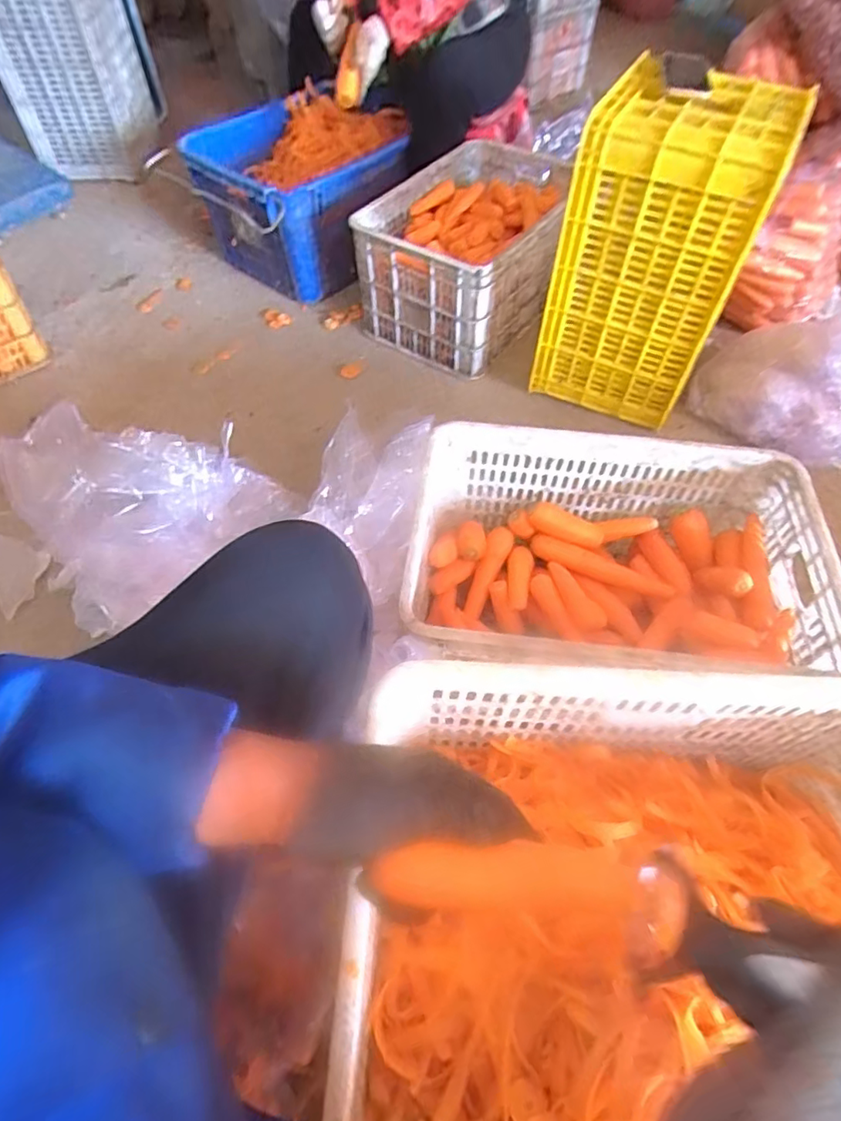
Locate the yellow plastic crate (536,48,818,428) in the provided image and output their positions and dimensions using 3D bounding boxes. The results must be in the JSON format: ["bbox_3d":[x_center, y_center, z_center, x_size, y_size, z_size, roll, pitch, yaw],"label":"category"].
[{"bbox_3d":[0.422,-0.552,1.062,0.286,0.486,0.252,20,59,14],"label":"yellow plastic crate"}]

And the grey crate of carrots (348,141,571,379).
[{"bbox_3d":[0.137,-0.750,1.355,0.372,0.247,0.587,24,60,16],"label":"grey crate of carrots"}]

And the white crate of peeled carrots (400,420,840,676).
[{"bbox_3d":[0.255,0.018,0.802,0.517,0.226,0.349,3,56,3],"label":"white crate of peeled carrots"}]

